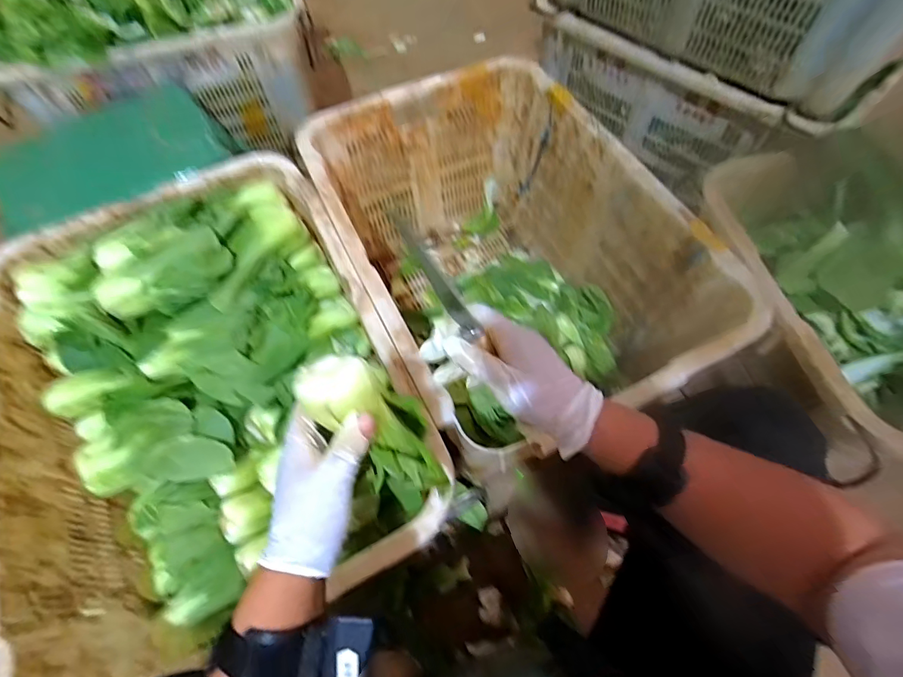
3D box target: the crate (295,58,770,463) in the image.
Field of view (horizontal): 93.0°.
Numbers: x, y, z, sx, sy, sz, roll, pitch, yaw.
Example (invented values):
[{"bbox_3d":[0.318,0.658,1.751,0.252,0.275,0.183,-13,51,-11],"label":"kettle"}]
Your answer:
[{"bbox_3d":[0.076,-0.121,0.786,0.457,0.362,0.660,-26,65,-13],"label":"crate"}]

